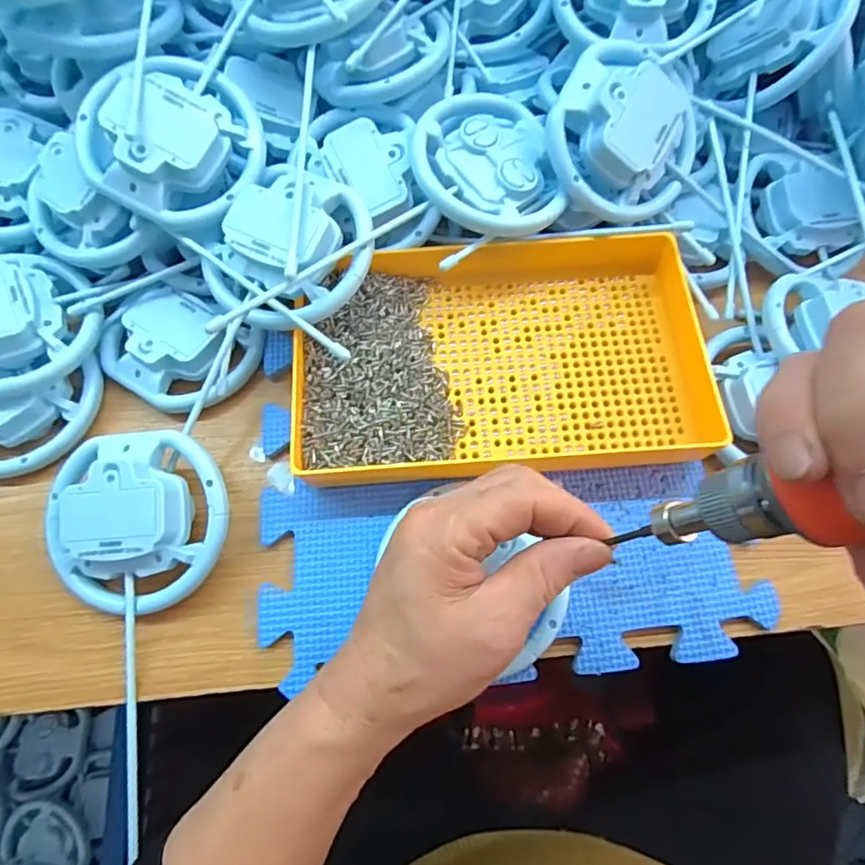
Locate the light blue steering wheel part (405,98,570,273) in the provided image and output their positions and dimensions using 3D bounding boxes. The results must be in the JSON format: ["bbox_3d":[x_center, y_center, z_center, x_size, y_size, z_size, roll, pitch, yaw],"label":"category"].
[{"bbox_3d":[0.034,-0.168,0.344,0.092,0.019,0.101,-20,70,-8],"label":"light blue steering wheel part"}]

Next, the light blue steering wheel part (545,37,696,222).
[{"bbox_3d":[0.120,-0.185,0.337,0.097,0.032,0.097,-1,93,-21],"label":"light blue steering wheel part"}]

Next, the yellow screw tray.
[{"bbox_3d":[0.046,-0.054,0.348,0.254,0.034,0.163,-5,69,-2],"label":"yellow screw tray"}]

